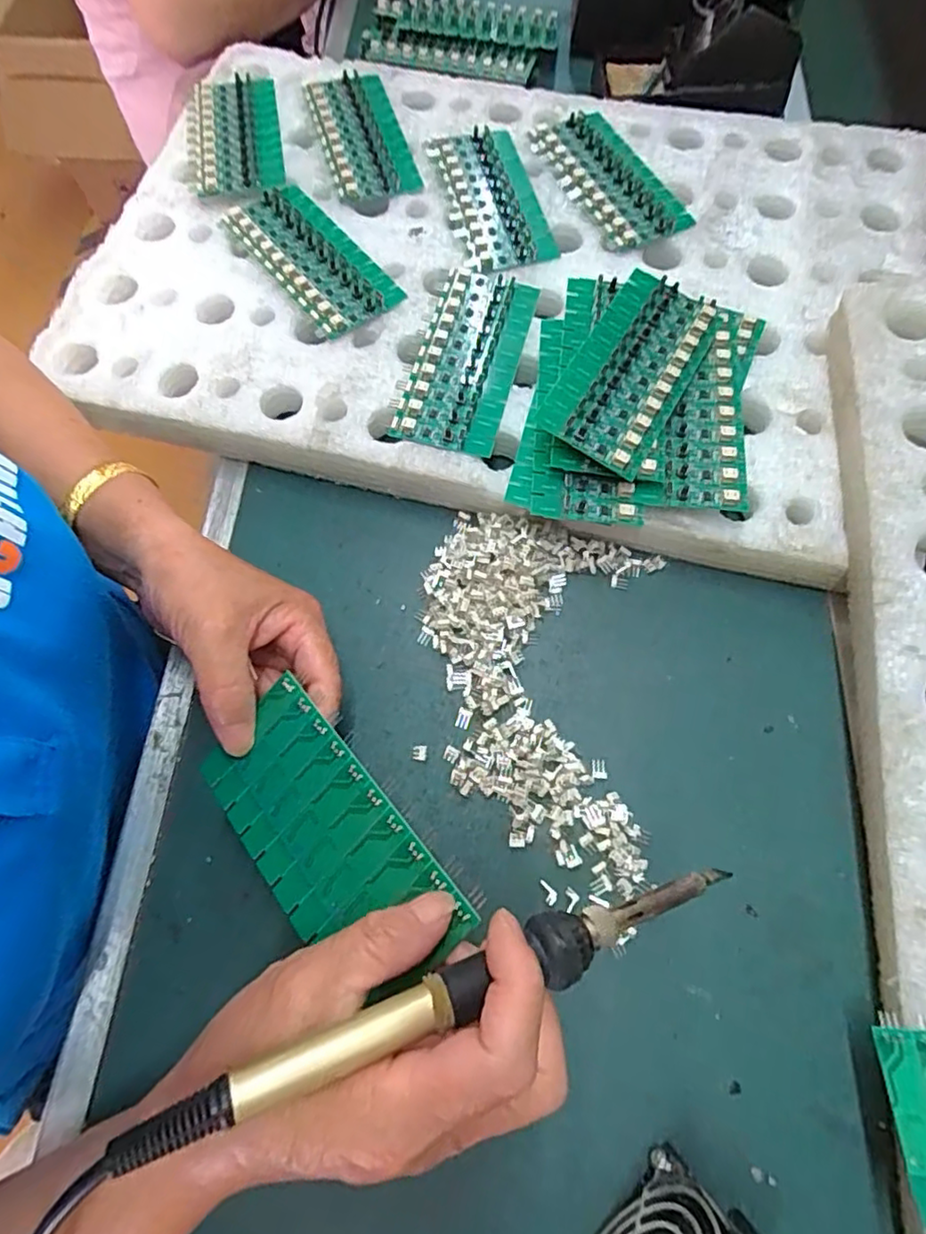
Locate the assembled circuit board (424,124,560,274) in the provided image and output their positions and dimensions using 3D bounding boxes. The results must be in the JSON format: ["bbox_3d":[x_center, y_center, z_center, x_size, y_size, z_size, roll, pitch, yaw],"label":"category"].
[{"bbox_3d":[0.021,-0.299,0.443,0.067,0.009,0.138,-14,69,-4],"label":"assembled circuit board"}]

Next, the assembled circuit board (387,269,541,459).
[{"bbox_3d":[0.001,-0.166,0.393,0.066,0.007,0.136,14,70,6],"label":"assembled circuit board"}]

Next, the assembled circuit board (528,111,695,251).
[{"bbox_3d":[0.105,-0.320,0.451,0.066,0.010,0.136,-27,71,-9],"label":"assembled circuit board"}]

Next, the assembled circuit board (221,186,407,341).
[{"bbox_3d":[-0.102,-0.245,0.424,0.062,0.010,0.136,-37,73,-12],"label":"assembled circuit board"}]

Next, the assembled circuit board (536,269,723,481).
[{"bbox_3d":[0.098,-0.145,0.359,0.065,0.009,0.139,31,69,3],"label":"assembled circuit board"}]

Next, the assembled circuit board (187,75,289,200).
[{"bbox_3d":[-0.171,-0.364,0.467,0.065,0.012,0.139,-9,69,-2],"label":"assembled circuit board"}]

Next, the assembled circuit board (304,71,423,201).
[{"bbox_3d":[-0.077,-0.366,0.471,0.062,0.012,0.135,-16,69,-5],"label":"assembled circuit board"}]

